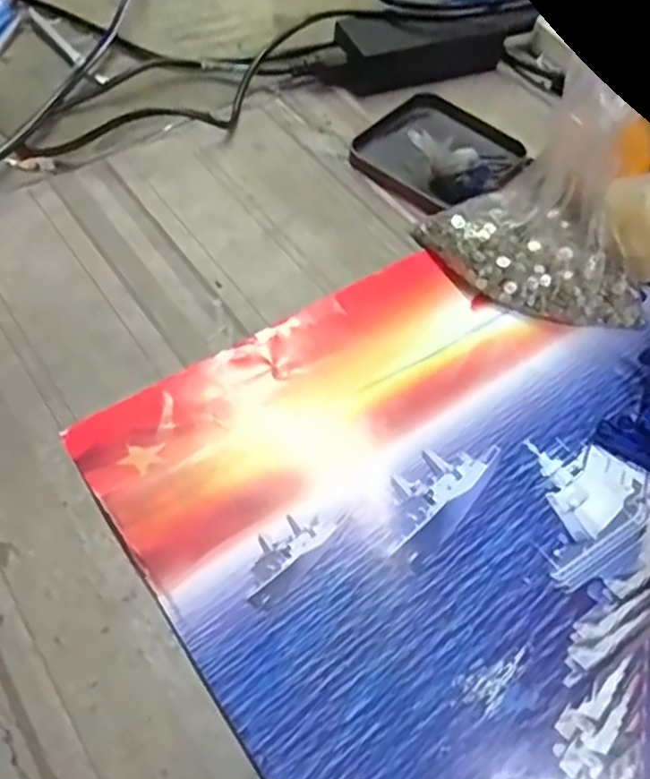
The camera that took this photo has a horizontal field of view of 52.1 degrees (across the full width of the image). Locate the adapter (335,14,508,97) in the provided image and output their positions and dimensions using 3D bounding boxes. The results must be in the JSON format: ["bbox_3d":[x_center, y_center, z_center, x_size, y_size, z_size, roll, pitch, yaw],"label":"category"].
[{"bbox_3d":[0.080,-0.276,0.539,0.136,0.034,0.045,-11,56,-12],"label":"adapter"}]

